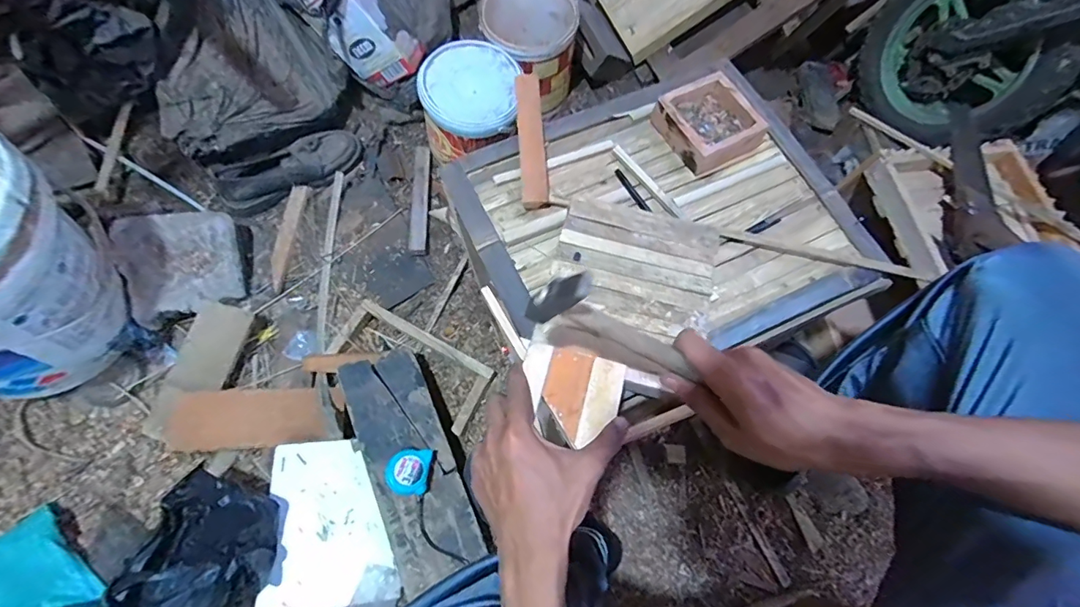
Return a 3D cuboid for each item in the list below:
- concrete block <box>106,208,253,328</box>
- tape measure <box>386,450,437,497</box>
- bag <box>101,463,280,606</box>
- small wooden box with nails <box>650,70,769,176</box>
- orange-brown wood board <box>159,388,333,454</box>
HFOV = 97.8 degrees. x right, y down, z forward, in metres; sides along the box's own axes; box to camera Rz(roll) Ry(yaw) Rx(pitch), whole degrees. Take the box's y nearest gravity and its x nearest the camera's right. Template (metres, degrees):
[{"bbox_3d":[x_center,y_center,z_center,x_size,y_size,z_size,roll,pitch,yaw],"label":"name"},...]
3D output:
[{"bbox_3d":[-0.606,-0.066,0.823,0.183,0.090,0.174,-13,91,-27],"label":"concrete block"},{"bbox_3d":[-0.181,0.230,0.651,0.057,0.033,0.060,9,68,2],"label":"tape measure"},{"bbox_3d":[-0.441,0.313,0.602,0.155,0.149,0.193,-14,69,-7],"label":"bag"},{"bbox_3d":[0.203,-0.215,0.562,0.105,0.036,0.108,-30,72,-13],"label":"small wooden box with nails"},{"bbox_3d":[-0.439,0.174,0.712,0.212,0.017,0.087,-2,82,-12],"label":"orange-brown wood board"}]

